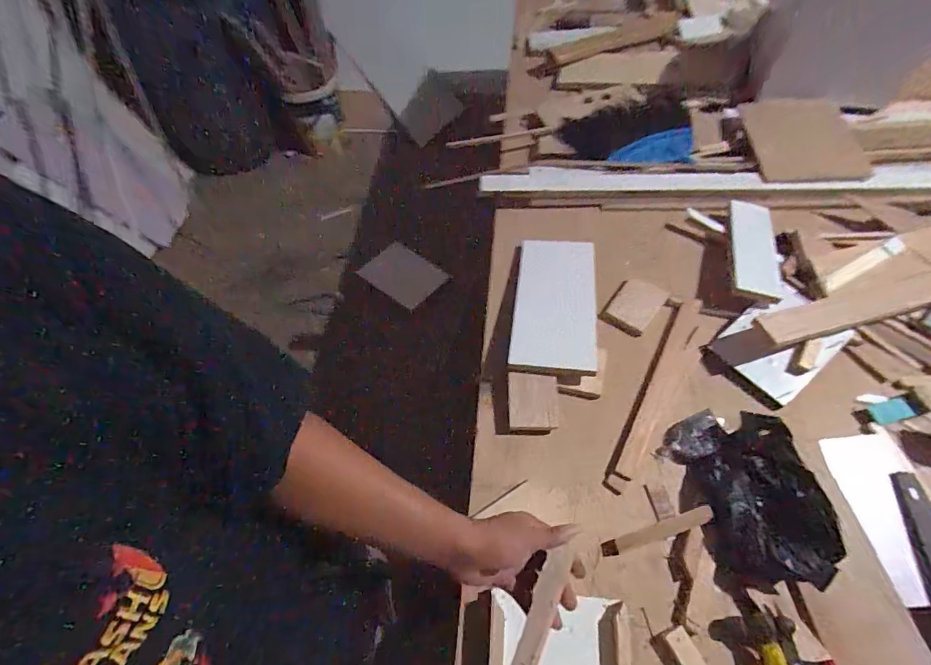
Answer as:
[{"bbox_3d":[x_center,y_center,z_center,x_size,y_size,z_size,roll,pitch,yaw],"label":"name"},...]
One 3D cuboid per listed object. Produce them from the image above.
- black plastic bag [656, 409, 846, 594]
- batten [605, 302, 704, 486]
[{"bbox_3d":[0.408,0.226,0.629,0.169,0.049,0.247,-7,57,0],"label":"black plastic bag"},{"bbox_3d":[0.335,0.085,0.753,0.041,0.016,0.372,25,63,19],"label":"batten"}]

